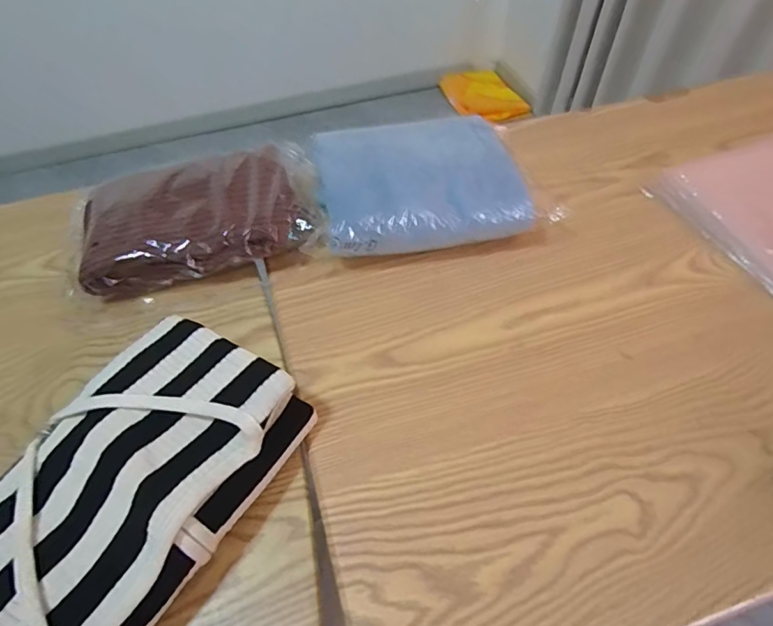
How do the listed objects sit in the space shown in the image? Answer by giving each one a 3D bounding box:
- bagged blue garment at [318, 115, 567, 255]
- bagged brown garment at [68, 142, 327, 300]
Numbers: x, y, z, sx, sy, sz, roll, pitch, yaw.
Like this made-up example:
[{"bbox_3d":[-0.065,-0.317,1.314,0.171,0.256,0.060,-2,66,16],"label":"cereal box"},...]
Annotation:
[{"bbox_3d":[0.045,-0.147,0.553,0.252,0.088,0.175,-10,54,-7],"label":"bagged blue garment"},{"bbox_3d":[-0.211,-0.108,0.546,0.266,0.069,0.171,-11,54,-7],"label":"bagged brown garment"}]

